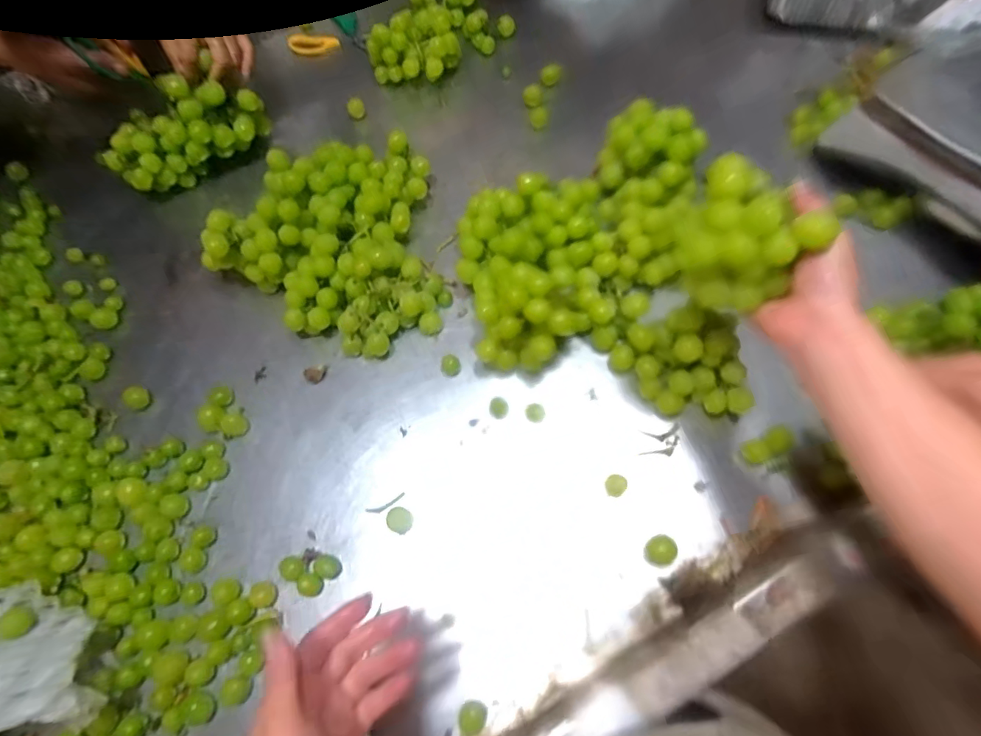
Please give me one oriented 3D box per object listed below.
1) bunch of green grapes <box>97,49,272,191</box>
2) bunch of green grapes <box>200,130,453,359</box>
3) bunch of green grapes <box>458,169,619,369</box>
[{"bbox_3d":[-0.408,-0.316,0.678,0.209,0.104,0.064,-27,71,-7],"label":"bunch of green grapes"},{"bbox_3d":[-0.198,-0.144,0.603,0.267,0.078,0.267,-10,70,-1],"label":"bunch of green grapes"},{"bbox_3d":[0.049,-0.111,0.566,0.167,0.079,0.213,-4,70,1],"label":"bunch of green grapes"}]

